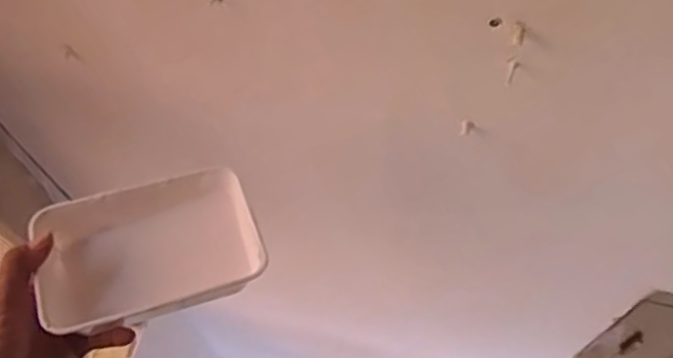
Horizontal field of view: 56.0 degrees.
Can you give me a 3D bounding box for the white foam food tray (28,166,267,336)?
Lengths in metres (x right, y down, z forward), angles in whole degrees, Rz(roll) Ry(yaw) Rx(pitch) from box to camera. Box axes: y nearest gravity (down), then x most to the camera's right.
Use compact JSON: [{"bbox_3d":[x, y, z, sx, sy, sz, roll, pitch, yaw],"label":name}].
[{"bbox_3d":[-0.151,0.058,0.510,0.170,0.046,0.120,-21,62,-8],"label":"white foam food tray"}]

